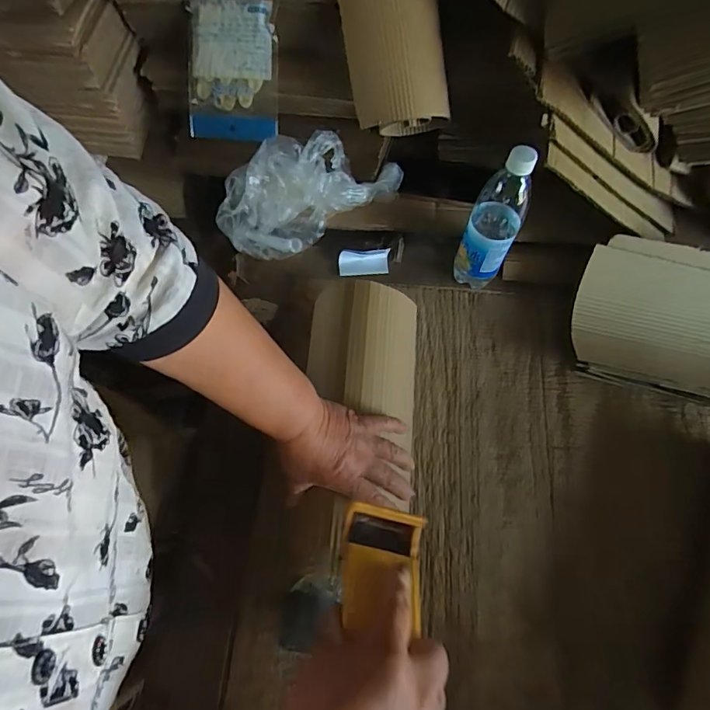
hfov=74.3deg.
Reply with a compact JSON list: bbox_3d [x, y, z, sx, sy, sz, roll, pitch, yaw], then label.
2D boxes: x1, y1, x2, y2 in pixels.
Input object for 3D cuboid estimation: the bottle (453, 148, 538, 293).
[{"bbox_3d":[0.187,-0.177,0.636,0.065,0.237,0.070,25,69,11],"label":"bottle"}]

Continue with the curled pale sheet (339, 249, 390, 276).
[{"bbox_3d":[0.013,-0.142,0.725,0.077,0.009,0.039,0,111,4],"label":"curled pale sheet"}]

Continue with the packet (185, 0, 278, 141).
[{"bbox_3d":[-0.176,-0.406,0.676,0.138,0.030,0.170,8,107,14],"label":"packet"}]

